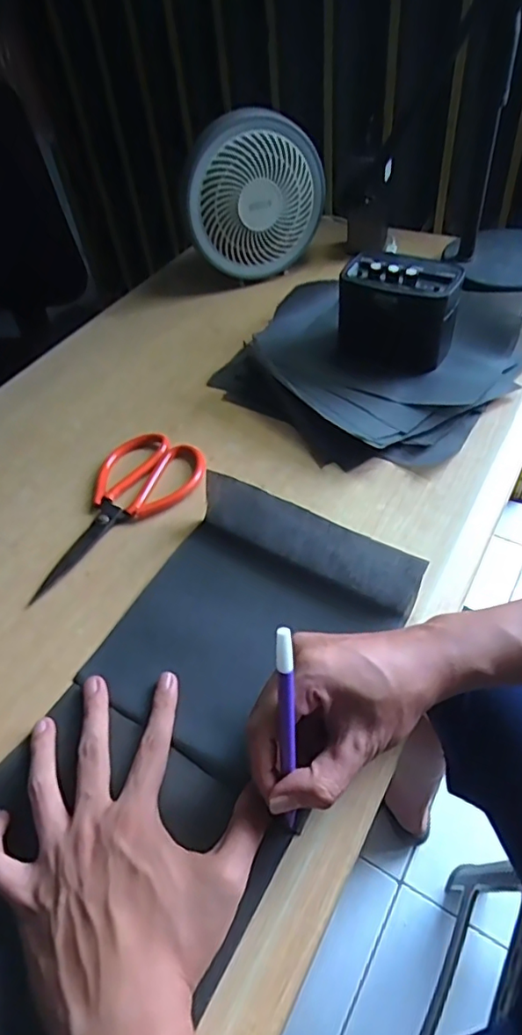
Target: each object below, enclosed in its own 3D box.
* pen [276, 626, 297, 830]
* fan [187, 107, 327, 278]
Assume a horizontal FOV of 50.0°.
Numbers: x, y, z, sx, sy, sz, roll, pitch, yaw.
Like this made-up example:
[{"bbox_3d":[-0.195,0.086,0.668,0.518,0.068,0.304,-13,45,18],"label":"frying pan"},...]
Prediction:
[{"bbox_3d":[0.015,0.127,0.329,0.008,0.135,0.006,-1,17,6],"label":"pen"},{"bbox_3d":[-0.005,-0.424,0.739,0.178,0.179,0.053,-7,48,0],"label":"fan"}]

